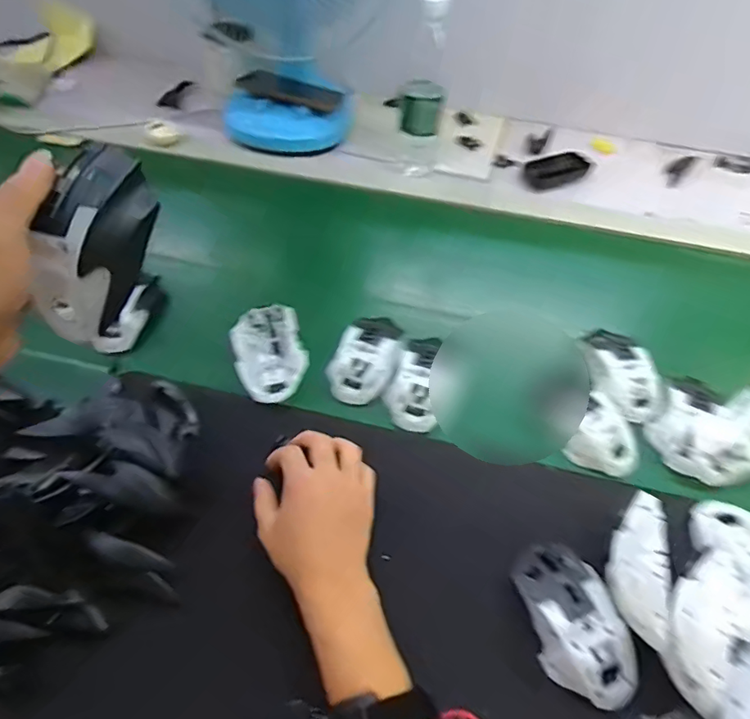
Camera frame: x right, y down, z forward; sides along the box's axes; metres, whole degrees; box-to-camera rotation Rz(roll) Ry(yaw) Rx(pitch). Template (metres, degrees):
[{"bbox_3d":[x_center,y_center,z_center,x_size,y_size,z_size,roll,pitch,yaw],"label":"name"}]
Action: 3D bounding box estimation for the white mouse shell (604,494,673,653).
[{"bbox_3d":[0.201,0.156,0.398,0.035,0.050,0.111,10,69,4],"label":"white mouse shell"}]

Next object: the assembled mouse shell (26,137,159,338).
[{"bbox_3d":[-0.167,-0.068,0.309,0.055,0.050,0.118,15,93,8],"label":"assembled mouse shell"}]

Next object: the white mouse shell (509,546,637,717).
[{"bbox_3d":[0.155,0.199,0.400,0.064,0.037,0.116,-9,53,-10],"label":"white mouse shell"}]

